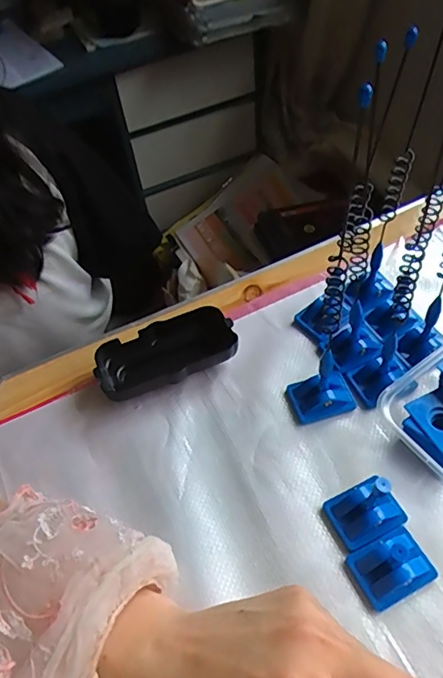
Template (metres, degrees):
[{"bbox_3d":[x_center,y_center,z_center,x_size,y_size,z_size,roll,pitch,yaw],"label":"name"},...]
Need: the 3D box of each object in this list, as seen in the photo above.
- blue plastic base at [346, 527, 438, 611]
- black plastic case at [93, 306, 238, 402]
[{"bbox_3d":[0.103,0.135,0.301,0.044,0.020,0.033,-22,53,-11],"label":"blue plastic base"},{"bbox_3d":[-0.044,0.013,0.404,0.107,0.026,0.056,-21,52,-10],"label":"black plastic case"}]

